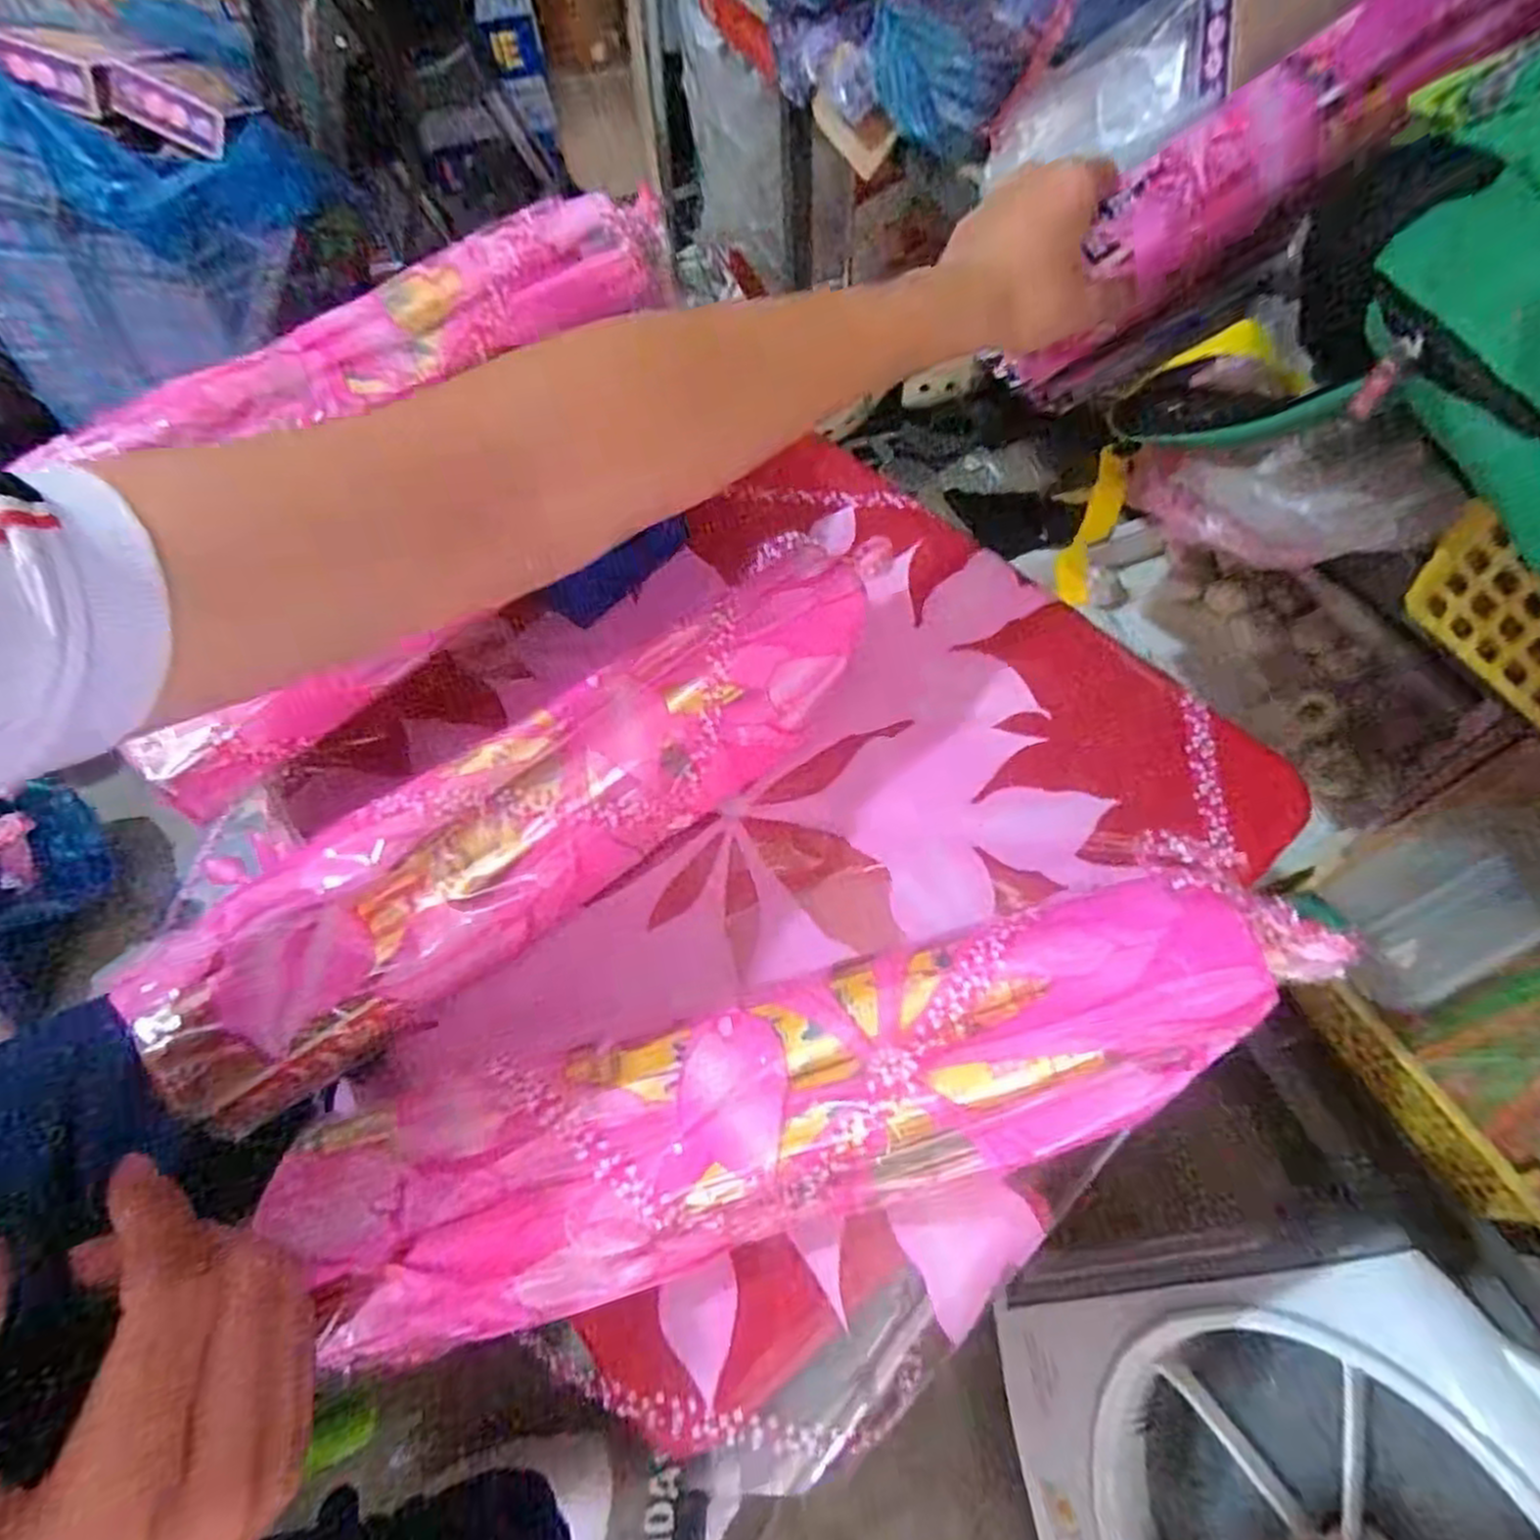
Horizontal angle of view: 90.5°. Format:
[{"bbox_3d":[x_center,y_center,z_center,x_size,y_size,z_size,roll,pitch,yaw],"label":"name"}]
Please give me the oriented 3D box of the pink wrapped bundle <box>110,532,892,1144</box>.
[{"bbox_3d":[-0.093,0.004,0.378,0.420,0.053,0.083,-36,66,-17],"label":"pink wrapped bundle"}]

